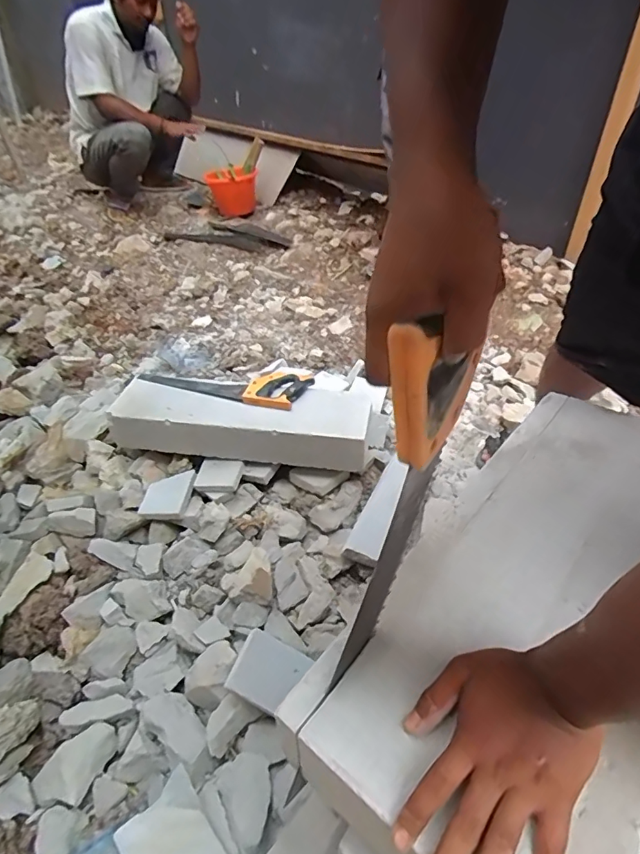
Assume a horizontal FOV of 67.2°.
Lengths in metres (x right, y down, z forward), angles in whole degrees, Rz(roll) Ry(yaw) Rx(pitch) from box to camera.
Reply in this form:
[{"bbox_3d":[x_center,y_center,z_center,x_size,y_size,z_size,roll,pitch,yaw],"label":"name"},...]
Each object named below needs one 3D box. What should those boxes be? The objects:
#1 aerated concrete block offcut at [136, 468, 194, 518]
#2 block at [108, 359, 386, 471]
[{"bbox_3d":[-0.339,0.145,1.083,0.095,0.019,0.124,7,44,7],"label":"aerated concrete block offcut"},{"bbox_3d":[-0.173,-0.019,1.135,0.598,0.131,0.178,9,44,8],"label":"block"}]

